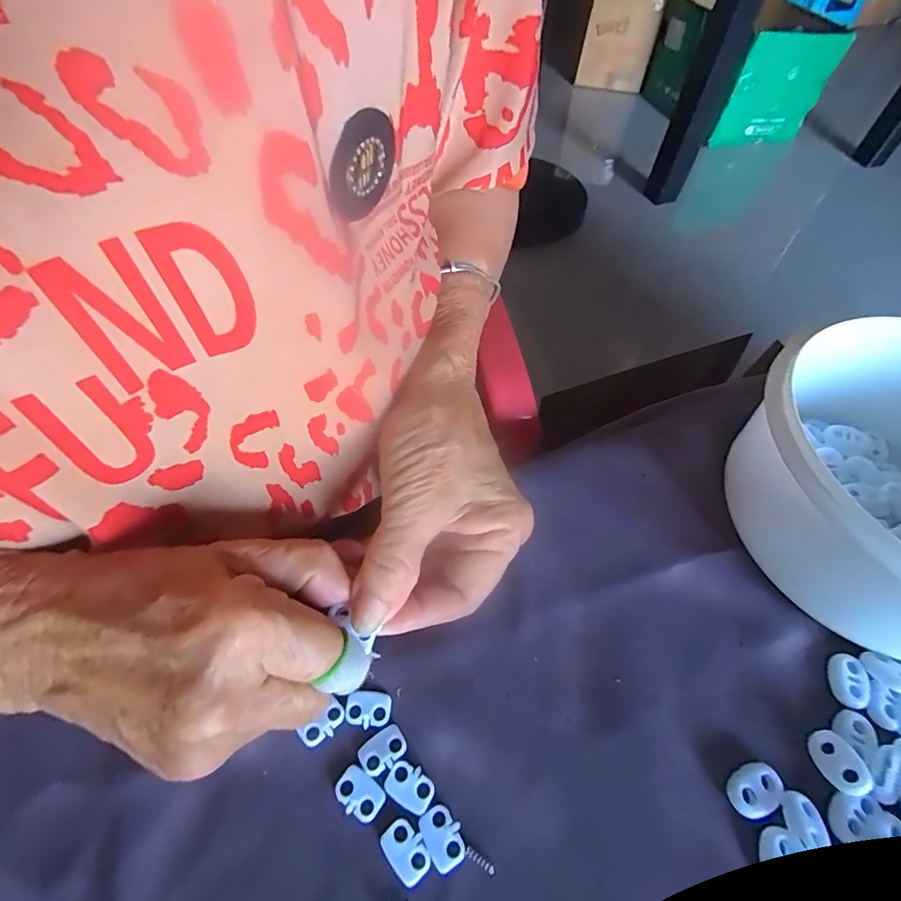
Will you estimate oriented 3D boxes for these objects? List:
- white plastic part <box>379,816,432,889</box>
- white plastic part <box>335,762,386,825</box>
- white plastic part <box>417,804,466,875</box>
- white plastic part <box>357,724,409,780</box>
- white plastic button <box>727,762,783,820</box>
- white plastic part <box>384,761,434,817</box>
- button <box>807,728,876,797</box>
[{"bbox_3d":[-0.016,0.144,0.174,0.013,0.004,0.019,-31,62,-22],"label":"white plastic part"},{"bbox_3d":[-0.035,0.131,0.183,0.019,0.004,0.013,35,61,20],"label":"white plastic part"},{"bbox_3d":[-0.003,0.142,0.176,0.013,0.004,0.019,-25,60,-19],"label":"white plastic part"},{"bbox_3d":[-0.027,0.119,0.192,0.018,0.004,0.013,-26,61,-20],"label":"white plastic part"},{"bbox_3d":[0.119,0.133,0.188,0.020,0.005,0.015,-21,59,-17],"label":"white plastic button"},{"bbox_3d":[-0.016,0.129,0.184,0.019,0.004,0.013,27,58,15],"label":"white plastic part"},{"bbox_3d":[0.154,0.124,0.192,0.015,0.004,0.022,-34,38,12],"label":"button"}]

